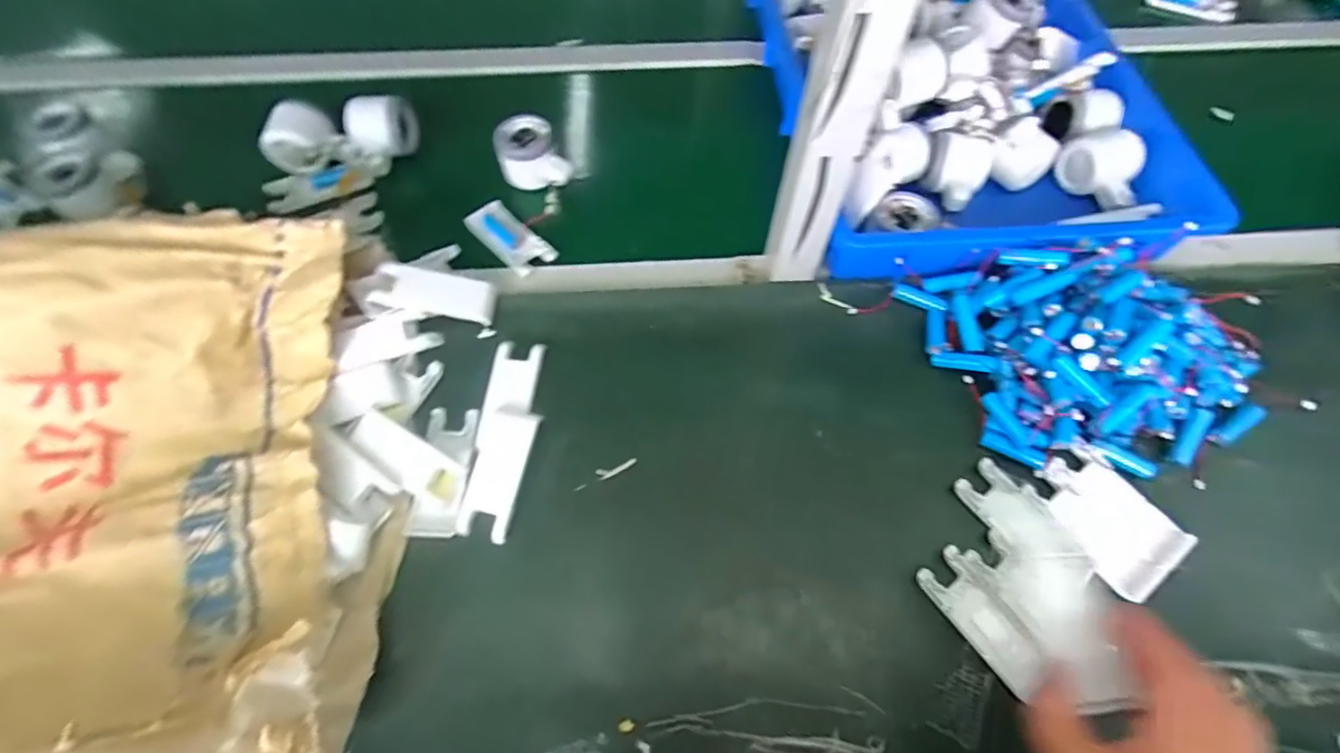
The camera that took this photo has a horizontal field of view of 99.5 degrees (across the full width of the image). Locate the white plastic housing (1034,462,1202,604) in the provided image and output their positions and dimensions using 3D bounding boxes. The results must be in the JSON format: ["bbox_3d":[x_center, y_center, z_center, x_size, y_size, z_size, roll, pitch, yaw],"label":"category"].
[{"bbox_3d":[0.340,0.110,0.442,0.079,0.012,0.103,-31,67,-15],"label":"white plastic housing"}]

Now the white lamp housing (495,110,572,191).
[{"bbox_3d":[-0.143,-0.228,0.586,0.063,0.045,0.069,-23,66,-12],"label":"white lamp housing"}]

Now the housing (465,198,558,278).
[{"bbox_3d":[-0.158,-0.136,0.567,0.096,0.014,0.045,42,70,18],"label":"housing"}]

